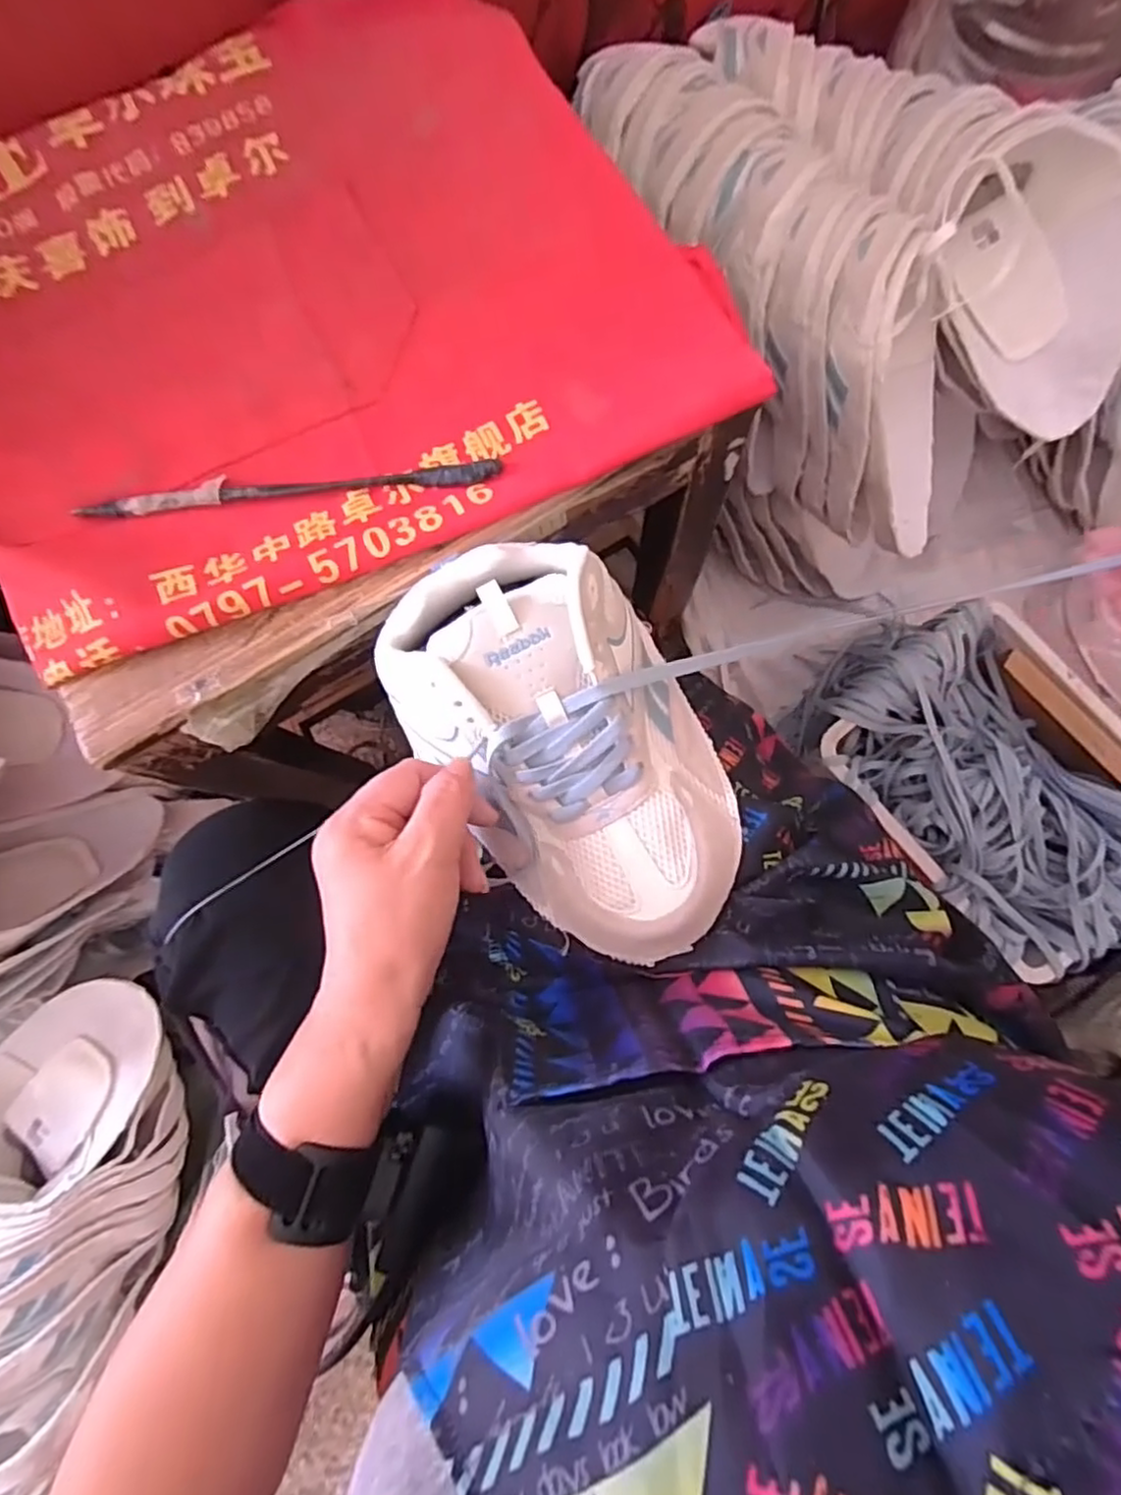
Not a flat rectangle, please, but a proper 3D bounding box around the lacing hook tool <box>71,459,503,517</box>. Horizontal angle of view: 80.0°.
[{"bbox_3d":[-0.148,-0.143,0.367,0.230,0.008,0.015,-5,82,1],"label":"lacing hook tool"}]

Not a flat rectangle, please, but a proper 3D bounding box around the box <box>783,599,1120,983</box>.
[{"bbox_3d":[0.422,0.041,0.686,0.240,0.139,0.350,-37,83,-3],"label":"box"}]

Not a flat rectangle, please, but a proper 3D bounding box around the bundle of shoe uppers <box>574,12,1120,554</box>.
[{"bbox_3d":[0.257,-0.416,0.567,0.309,0.163,0.434,-38,83,-3],"label":"bundle of shoe uppers"}]

